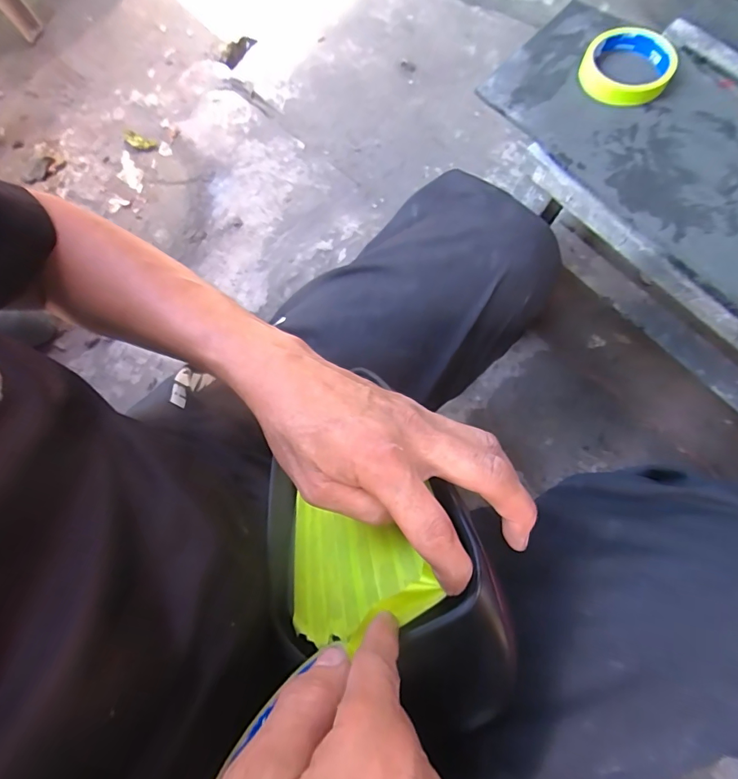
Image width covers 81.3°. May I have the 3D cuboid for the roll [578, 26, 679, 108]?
[{"bbox_3d":[0.276,-0.340,0.458,0.088,0.027,0.088,0,75,2],"label":"roll"}]

